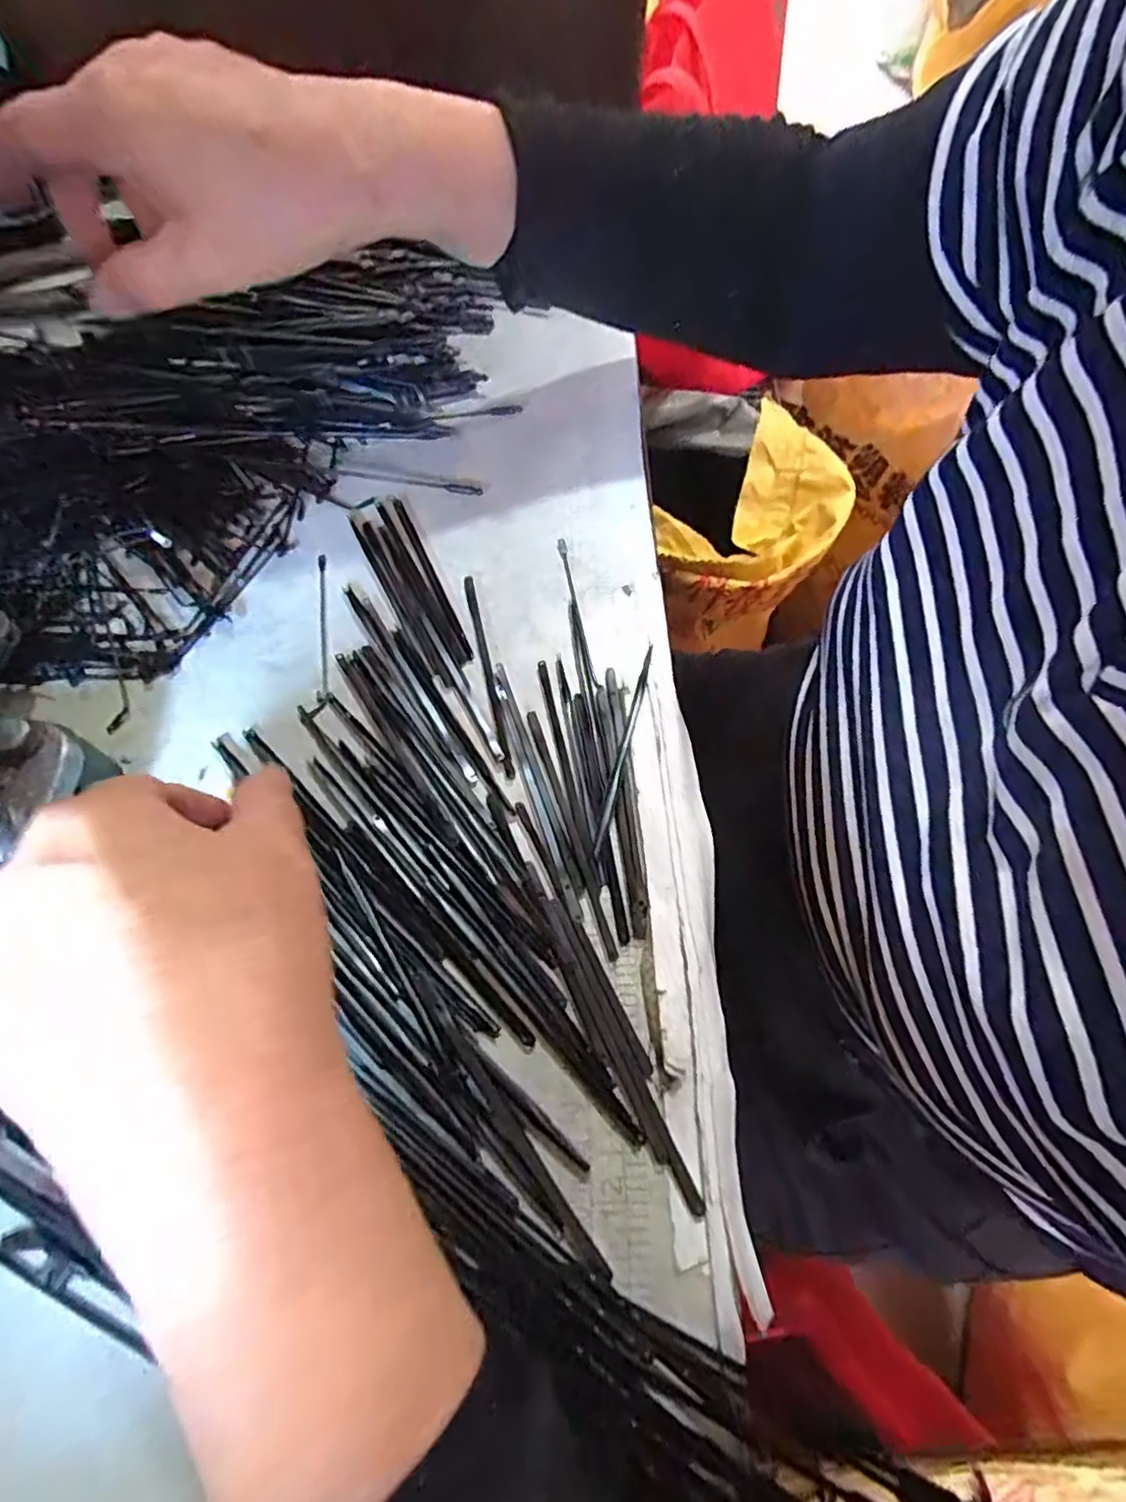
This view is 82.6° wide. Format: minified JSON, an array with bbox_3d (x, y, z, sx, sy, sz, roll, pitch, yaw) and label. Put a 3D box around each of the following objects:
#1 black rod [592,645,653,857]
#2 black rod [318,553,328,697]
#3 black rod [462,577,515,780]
[{"bbox_3d":[0.025,-0.004,0.251,0.004,0.004,0.093,16,64,5],"label":"black rod"},{"bbox_3d":[-0.104,-0.057,0.276,0.004,0.004,0.074,-8,64,-7],"label":"black rod"},{"bbox_3d":[-0.032,-0.034,0.269,0.005,0.004,0.100,-11,64,-7],"label":"black rod"}]

